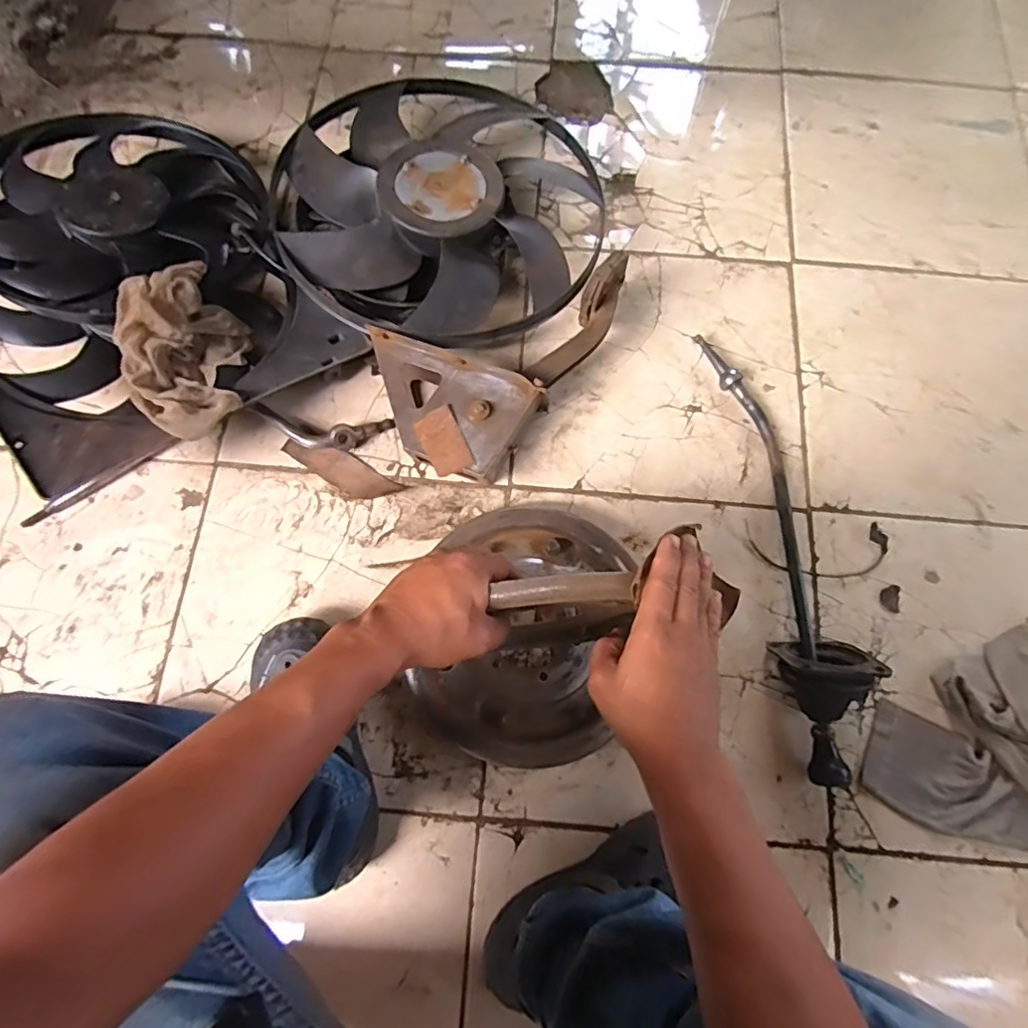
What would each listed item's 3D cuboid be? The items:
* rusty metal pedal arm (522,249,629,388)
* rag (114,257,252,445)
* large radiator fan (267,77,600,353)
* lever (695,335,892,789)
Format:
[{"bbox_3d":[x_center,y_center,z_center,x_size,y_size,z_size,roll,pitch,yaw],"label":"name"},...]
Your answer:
[{"bbox_3d":[0.092,-0.252,0.746,0.055,0.060,0.203,34,92,9],"label":"rusty metal pedal arm"},{"bbox_3d":[-0.425,-0.204,0.719,0.131,0.110,0.237,-13,74,-4],"label":"rag"},{"bbox_3d":[-0.113,-0.465,0.828,0.465,0.100,0.500,-28,77,-5],"label":"large radiator fan"},{"bbox_3d":[0.345,0.020,0.704,0.103,0.086,0.602,-8,73,-3],"label":"lever"}]

